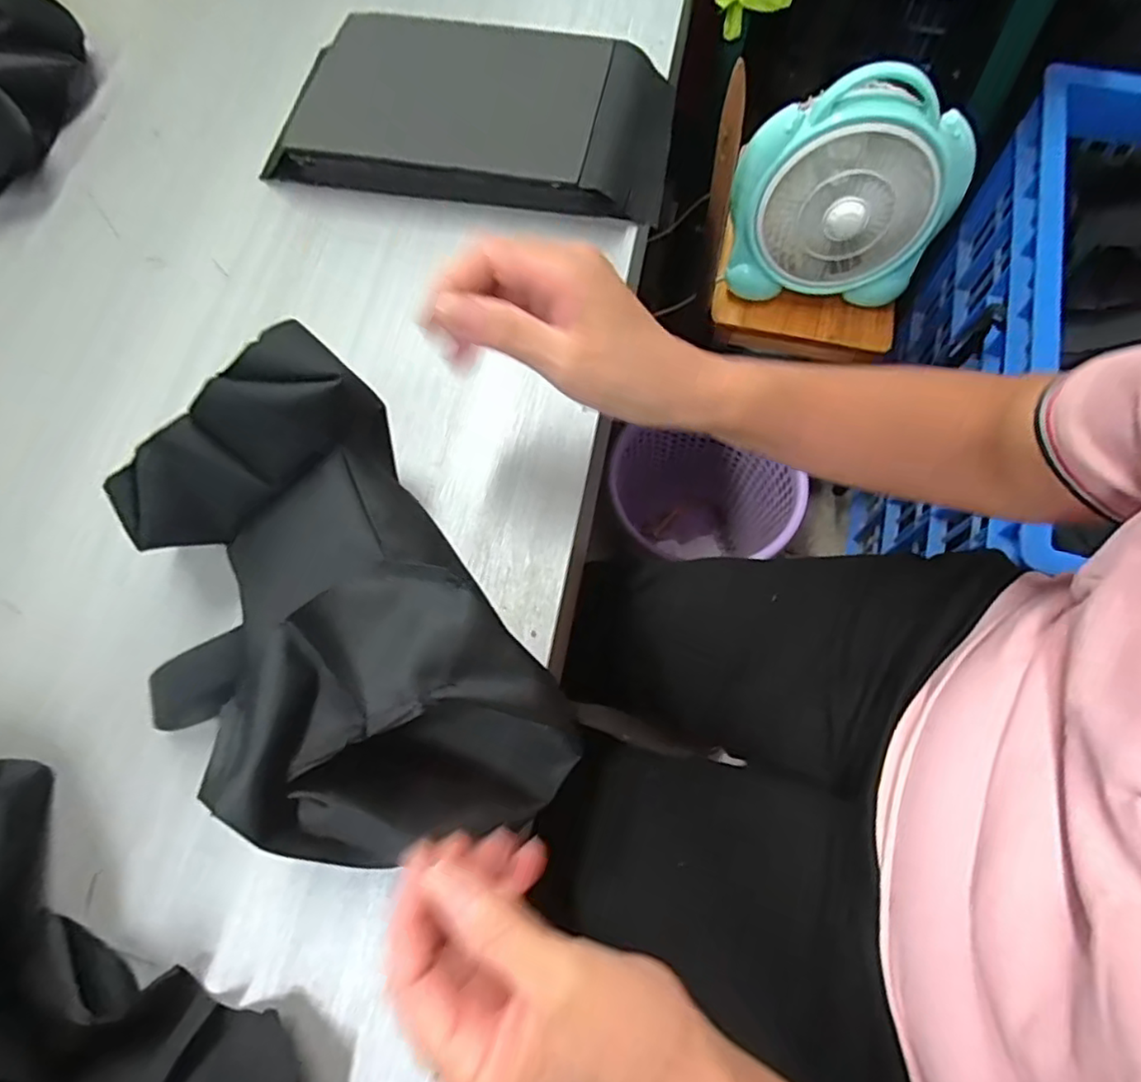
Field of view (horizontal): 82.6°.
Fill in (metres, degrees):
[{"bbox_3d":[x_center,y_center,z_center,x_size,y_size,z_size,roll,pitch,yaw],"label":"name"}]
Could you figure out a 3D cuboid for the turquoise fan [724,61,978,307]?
[{"bbox_3d":[0.304,-0.385,0.729,0.237,0.225,0.088,1,69,1],"label":"turquoise fan"}]

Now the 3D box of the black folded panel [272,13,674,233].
[{"bbox_3d":[-0.075,-0.329,0.504,0.305,0.046,0.158,8,69,3],"label":"black folded panel"}]

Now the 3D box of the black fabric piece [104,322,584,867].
[{"bbox_3d":[-0.119,0.044,0.308,0.157,0.131,0.227,-32,72,-12],"label":"black fabric piece"}]

